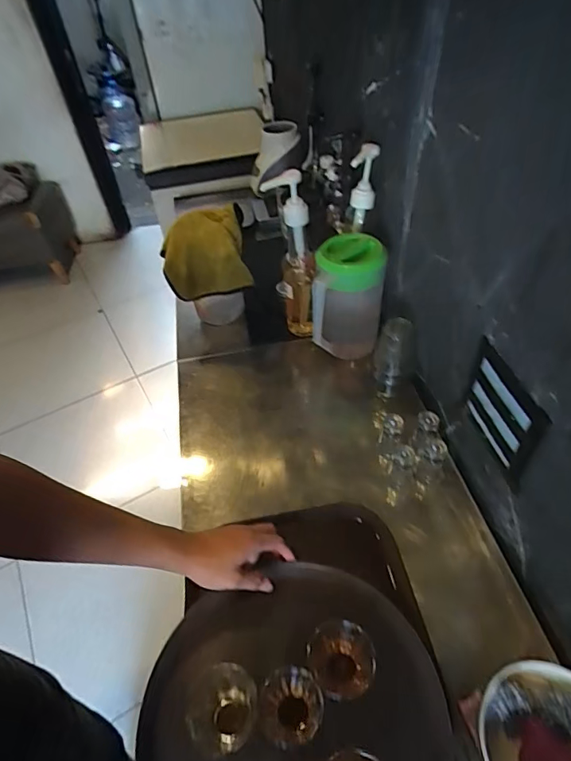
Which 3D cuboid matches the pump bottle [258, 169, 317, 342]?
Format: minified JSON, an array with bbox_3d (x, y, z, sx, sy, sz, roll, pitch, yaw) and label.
[{"bbox_3d":[0.014,-0.244,0.908,0.080,0.340,0.090,-2,46,5],"label":"pump bottle"}]

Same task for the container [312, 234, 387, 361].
[{"bbox_3d":[0.125,-0.150,0.894,0.122,0.234,0.116,2,46,9],"label":"container"}]

